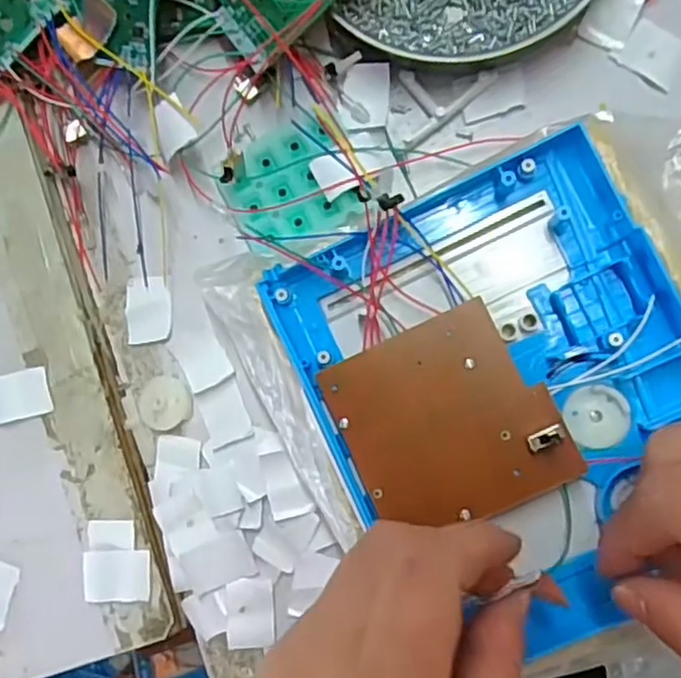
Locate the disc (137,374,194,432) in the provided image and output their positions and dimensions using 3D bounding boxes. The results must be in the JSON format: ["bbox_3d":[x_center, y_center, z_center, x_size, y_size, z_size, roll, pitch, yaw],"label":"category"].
[{"bbox_3d":[-0.077,0.028,0.299,0.023,0.004,0.023,0,88,6],"label":"disc"}]

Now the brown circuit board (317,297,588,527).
[{"bbox_3d":[0.038,0.031,0.248,0.072,0.004,0.072,-26,83,7],"label":"brown circuit board"}]

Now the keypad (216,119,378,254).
[{"bbox_3d":[-0.021,-0.065,0.295,0.054,0.007,0.049,-25,86,5],"label":"keypad"}]

